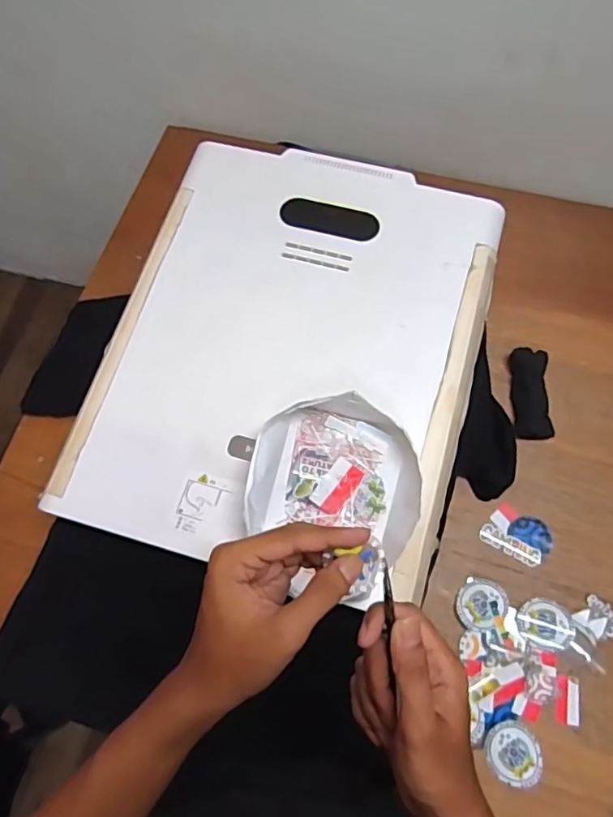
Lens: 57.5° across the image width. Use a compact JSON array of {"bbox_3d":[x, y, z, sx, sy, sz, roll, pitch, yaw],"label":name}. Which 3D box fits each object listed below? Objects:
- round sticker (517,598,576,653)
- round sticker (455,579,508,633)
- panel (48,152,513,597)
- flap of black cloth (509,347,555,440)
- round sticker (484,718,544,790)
[{"bbox_3d":[0.288,0.260,0.670,0.064,0.008,0.057,13,71,8],"label":"round sticker"},{"bbox_3d":[0.214,0.240,0.680,0.062,0.007,0.059,0,67,0],"label":"round sticker"},{"bbox_3d":[-0.015,-0.076,0.632,0.401,0.027,0.493,14,71,8],"label":"panel"},{"bbox_3d":[0.308,-0.020,0.768,0.048,0.017,0.129,3,70,4],"label":"flap of black cloth"},{"bbox_3d":[0.233,0.386,0.624,0.062,0.006,0.062,-1,69,2],"label":"round sticker"}]

